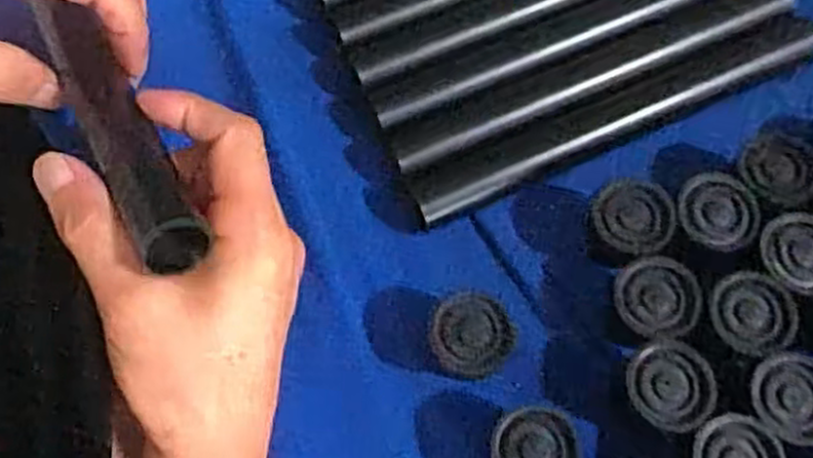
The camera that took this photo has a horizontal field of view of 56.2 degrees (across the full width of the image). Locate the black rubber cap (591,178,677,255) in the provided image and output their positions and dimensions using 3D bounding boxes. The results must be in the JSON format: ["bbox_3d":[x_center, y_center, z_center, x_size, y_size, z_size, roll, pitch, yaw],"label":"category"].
[{"bbox_3d":[0.098,-0.002,0.339,0.033,0.028,0.032,0,68,0],"label":"black rubber cap"}]

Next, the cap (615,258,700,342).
[{"bbox_3d":[0.105,0.033,0.327,0.034,0.029,0.034,0,68,0],"label":"cap"}]

